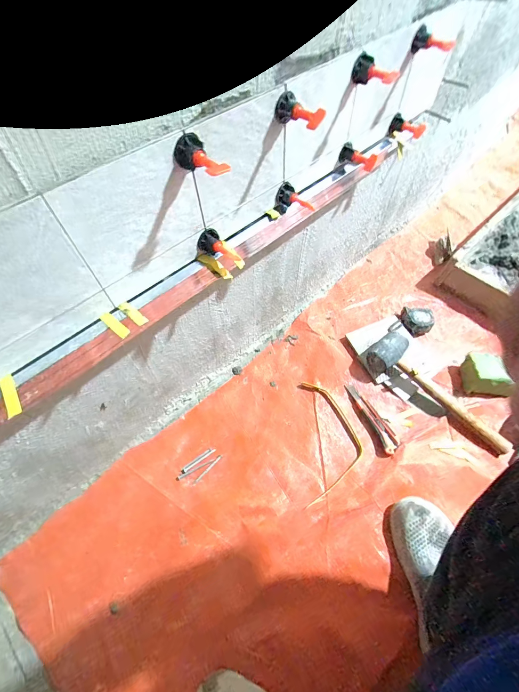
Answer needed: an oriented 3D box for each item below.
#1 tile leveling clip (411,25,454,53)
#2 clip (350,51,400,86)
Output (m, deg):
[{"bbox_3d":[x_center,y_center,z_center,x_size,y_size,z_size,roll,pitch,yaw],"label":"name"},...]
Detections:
[{"bbox_3d":[0.264,-0.460,0.473,0.059,0.028,0.027,21,62,13],"label":"tile leveling clip"},{"bbox_3d":[0.157,-0.371,0.421,0.059,0.029,0.025,24,63,15],"label":"clip"}]

